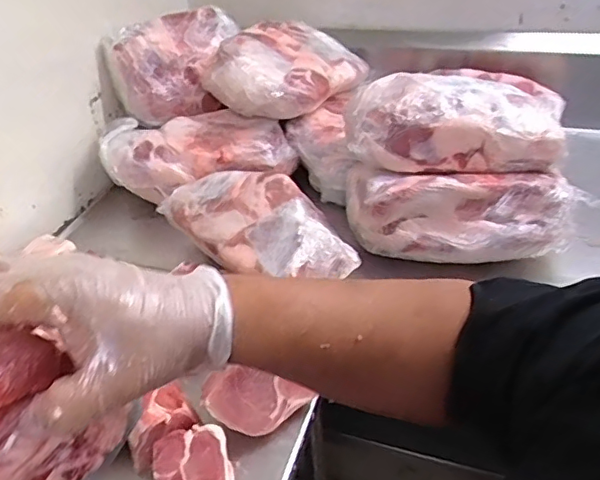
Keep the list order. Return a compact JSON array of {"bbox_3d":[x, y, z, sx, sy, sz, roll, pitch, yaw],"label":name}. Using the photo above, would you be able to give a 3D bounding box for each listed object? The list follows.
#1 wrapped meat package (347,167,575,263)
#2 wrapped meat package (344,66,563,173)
[{"bbox_3d":[0.265,-0.046,0.963,0.370,0.127,0.108,2,38,9],"label":"wrapped meat package"},{"bbox_3d":[0.269,-0.216,0.974,0.374,0.116,0.151,-4,37,1],"label":"wrapped meat package"}]

